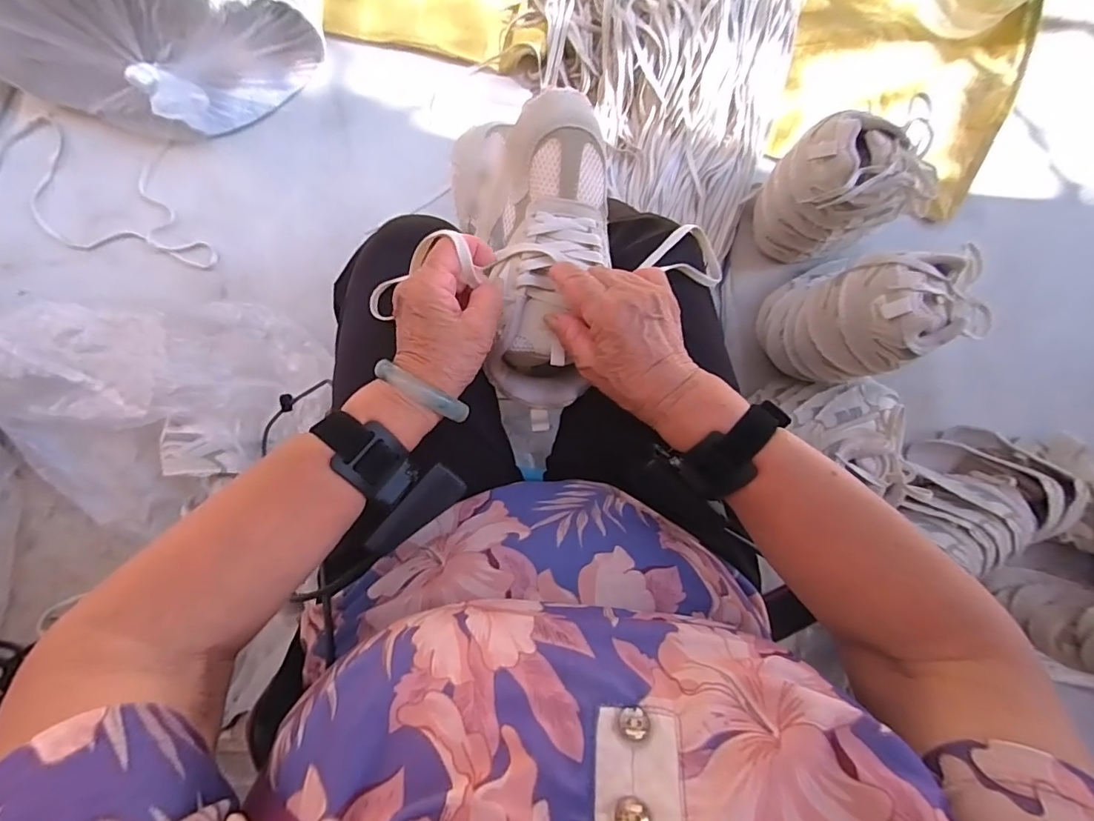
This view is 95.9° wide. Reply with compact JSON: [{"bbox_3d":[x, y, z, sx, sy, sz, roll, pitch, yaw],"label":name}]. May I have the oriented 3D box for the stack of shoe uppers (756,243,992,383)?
[{"bbox_3d":[0.411,-0.126,0.664,0.175,0.282,0.137,-22,97,-4],"label":"stack of shoe uppers"}]

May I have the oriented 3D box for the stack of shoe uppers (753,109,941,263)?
[{"bbox_3d":[0.380,-0.295,0.681,0.143,0.221,0.139,-15,97,-5],"label":"stack of shoe uppers"}]

